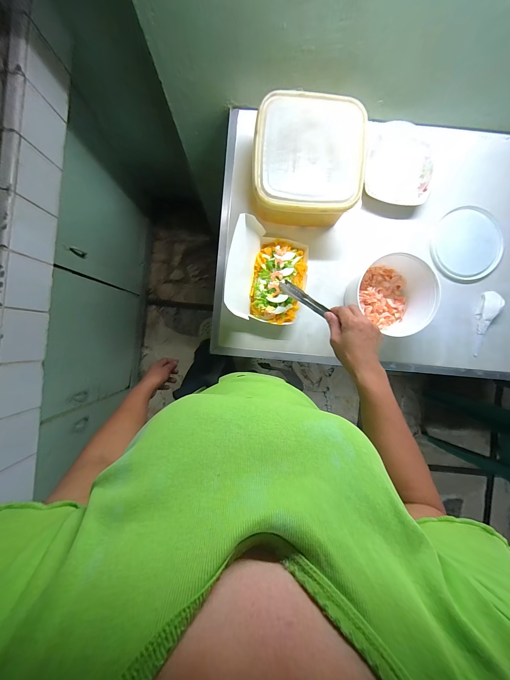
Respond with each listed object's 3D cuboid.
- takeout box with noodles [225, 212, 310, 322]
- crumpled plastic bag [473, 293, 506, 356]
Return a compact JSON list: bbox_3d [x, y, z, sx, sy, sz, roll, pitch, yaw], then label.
[{"bbox_3d":[0.031,-0.130,0.499,0.156,0.115,0.179,8,92,-2],"label":"takeout box with noodles"},{"bbox_3d":[0.525,-0.039,0.575,0.036,0.023,0.148,21,91,-2],"label":"crumpled plastic bag"}]

